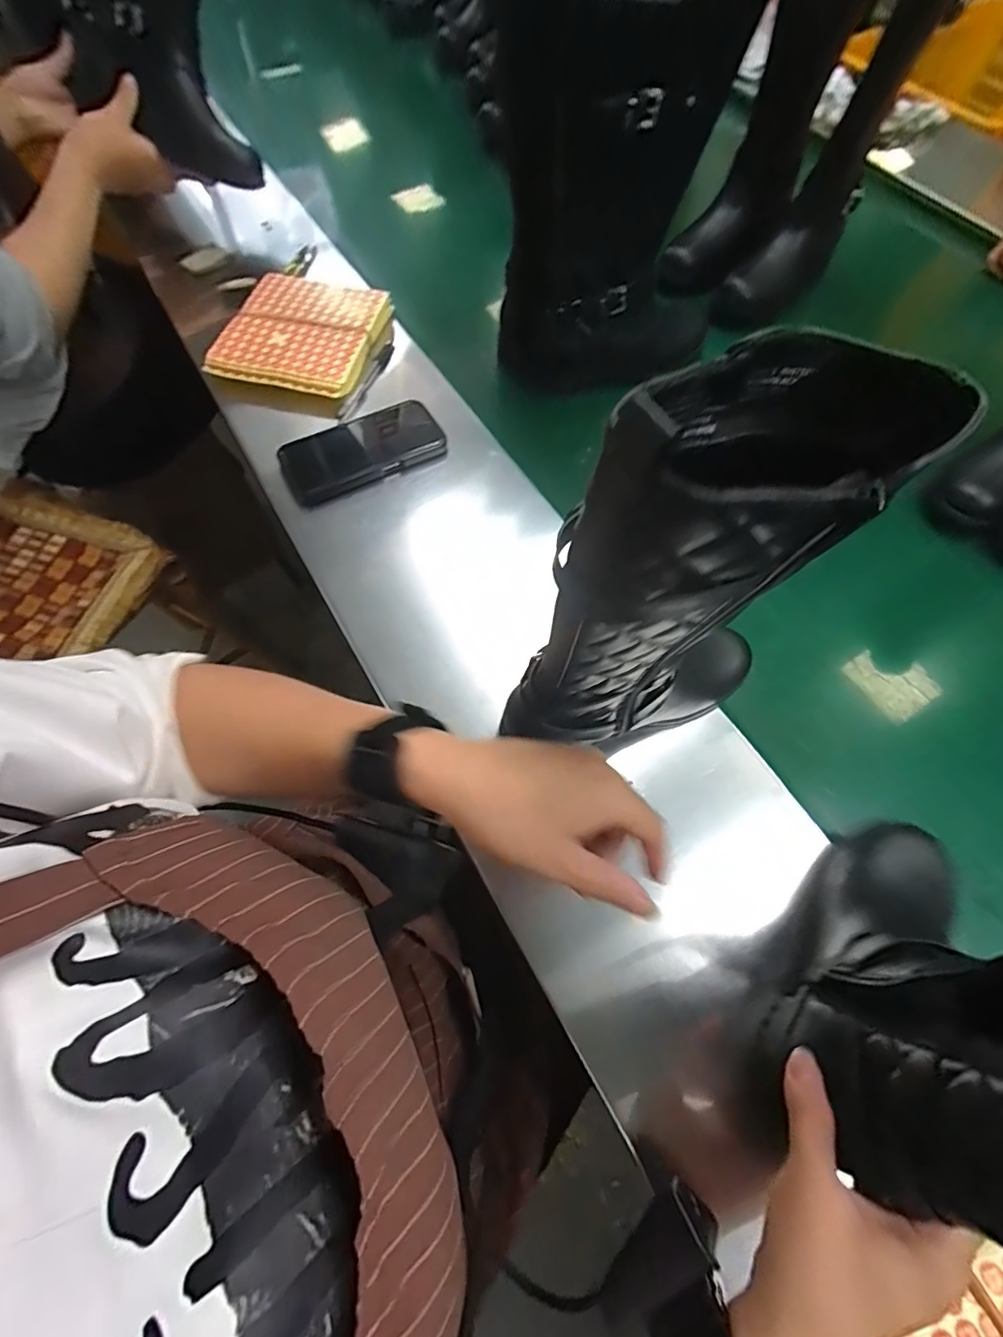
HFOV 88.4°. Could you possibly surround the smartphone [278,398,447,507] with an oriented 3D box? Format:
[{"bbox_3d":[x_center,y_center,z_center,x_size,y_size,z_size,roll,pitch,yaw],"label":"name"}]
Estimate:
[{"bbox_3d":[-0.149,-0.234,0.551,0.164,0.018,0.085,-30,69,-12],"label":"smartphone"}]

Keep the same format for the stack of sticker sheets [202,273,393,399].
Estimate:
[{"bbox_3d":[-0.232,-0.392,0.606,0.158,0.025,0.171,11,70,-2],"label":"stack of sticker sheets"}]

